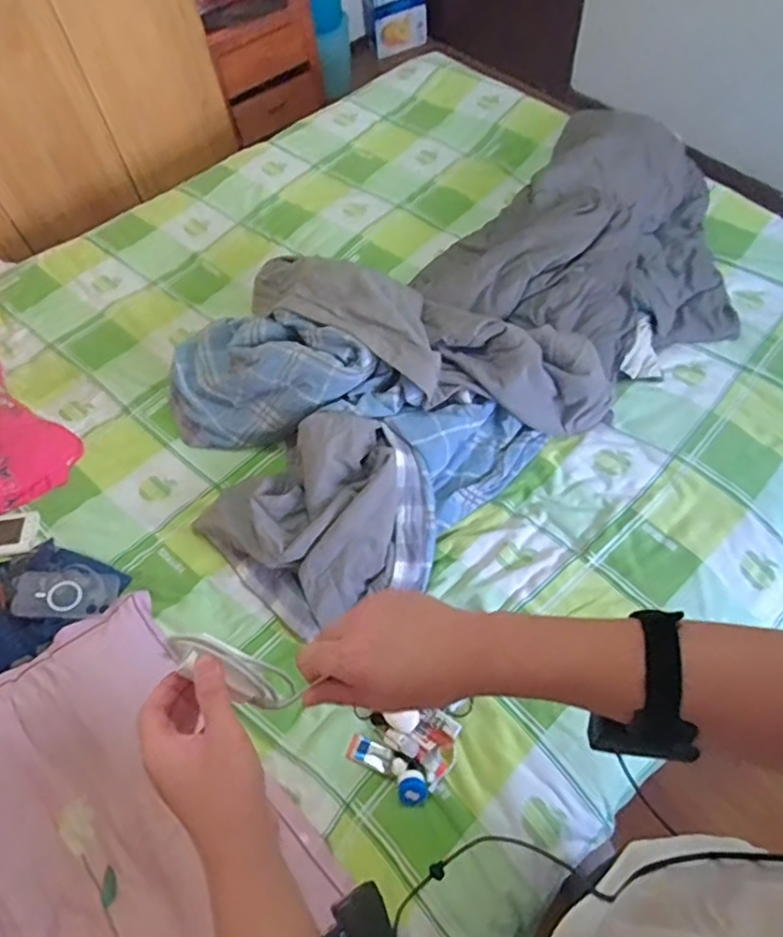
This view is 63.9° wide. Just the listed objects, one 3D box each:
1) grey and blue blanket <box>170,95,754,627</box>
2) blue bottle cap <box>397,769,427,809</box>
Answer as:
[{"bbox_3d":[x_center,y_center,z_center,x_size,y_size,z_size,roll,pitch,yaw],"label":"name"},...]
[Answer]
[{"bbox_3d":[0.176,-0.334,1.384,1.403,0.185,0.776,-31,63,-15],"label":"grey and blue blanket"},{"bbox_3d":[0.032,0.493,0.969,0.044,0.039,0.050,-17,61,-7],"label":"blue bottle cap"}]

